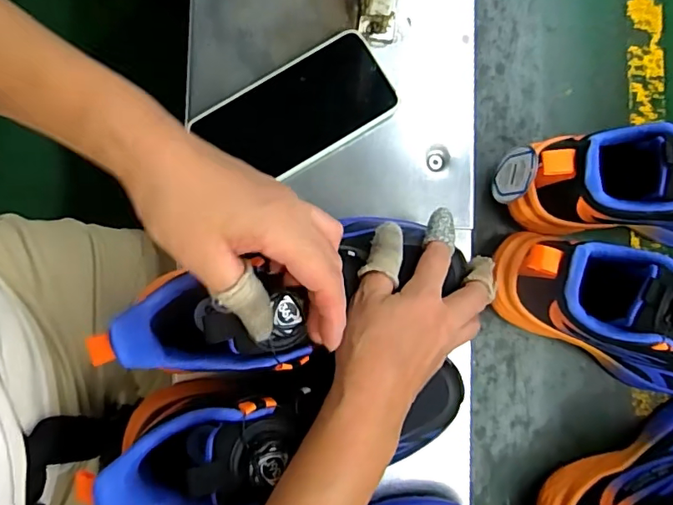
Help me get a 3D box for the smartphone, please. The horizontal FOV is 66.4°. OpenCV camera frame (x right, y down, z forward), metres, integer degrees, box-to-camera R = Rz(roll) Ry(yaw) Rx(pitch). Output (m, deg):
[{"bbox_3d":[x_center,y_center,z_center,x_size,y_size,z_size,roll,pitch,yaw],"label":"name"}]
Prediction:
[{"bbox_3d":[-0.028,-0.112,0.406,0.150,0.008,0.074,-32,81,-5],"label":"smartphone"}]

